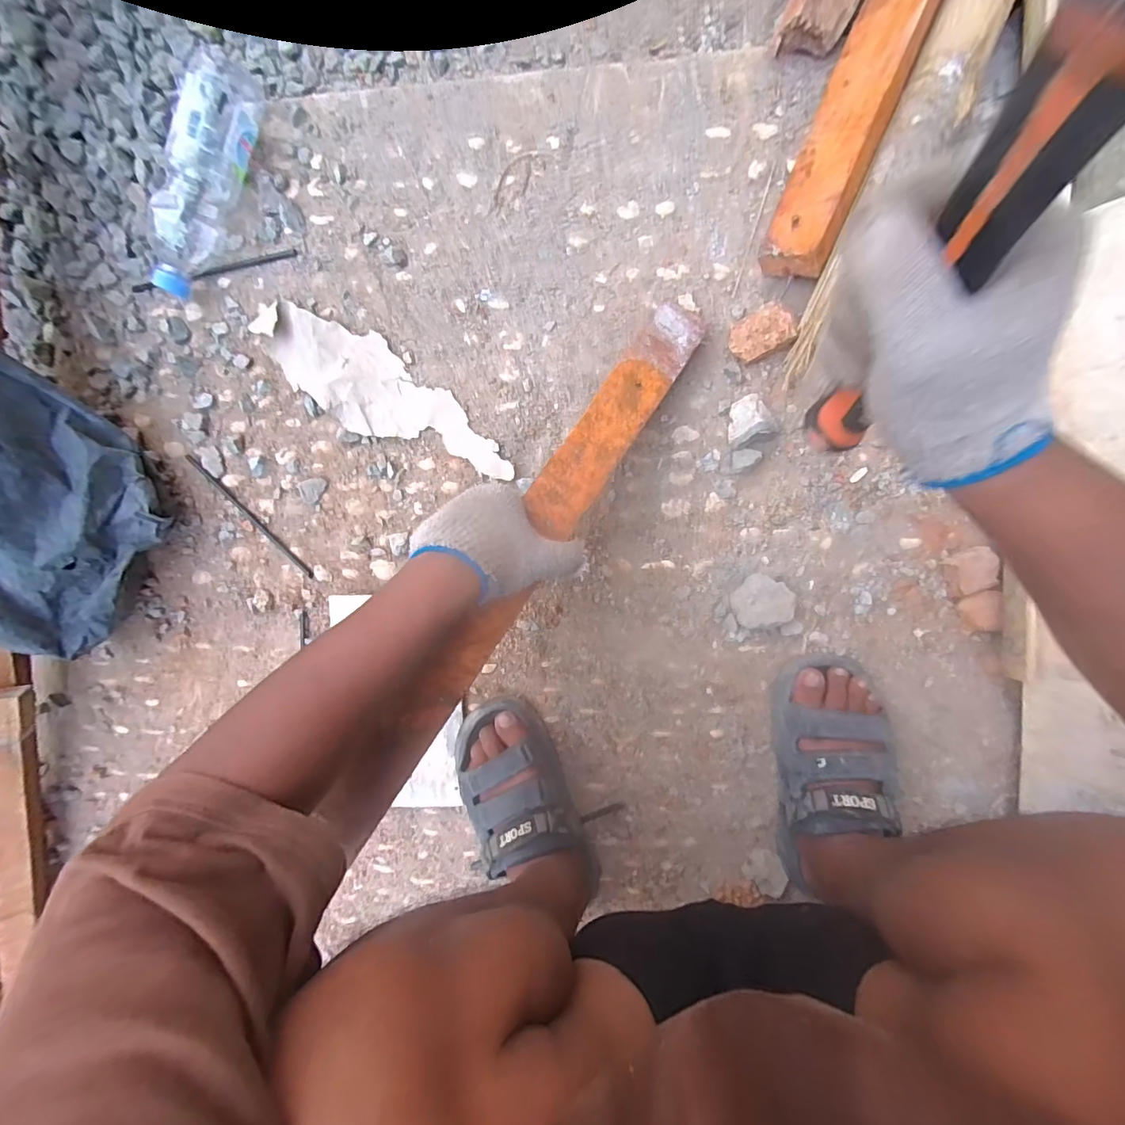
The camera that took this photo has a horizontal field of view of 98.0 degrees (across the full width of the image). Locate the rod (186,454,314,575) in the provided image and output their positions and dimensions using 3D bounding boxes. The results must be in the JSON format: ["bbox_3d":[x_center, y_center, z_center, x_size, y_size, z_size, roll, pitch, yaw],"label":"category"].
[{"bbox_3d":[-0.374,-0.054,0.585,0.010,0.008,0.200,-44,90,8],"label":"rod"}]

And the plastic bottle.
[{"bbox_3d":[-0.394,-0.417,0.527,0.061,0.068,0.249,29,97,2],"label":"plastic bottle"}]

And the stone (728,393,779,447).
[{"bbox_3d":[0.197,-0.152,0.519,0.045,0.027,0.045,-22,93,7],"label":"stone"}]

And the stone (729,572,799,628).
[{"bbox_3d":[0.216,0.040,0.530,0.059,0.025,0.053,-13,94,6],"label":"stone"}]

